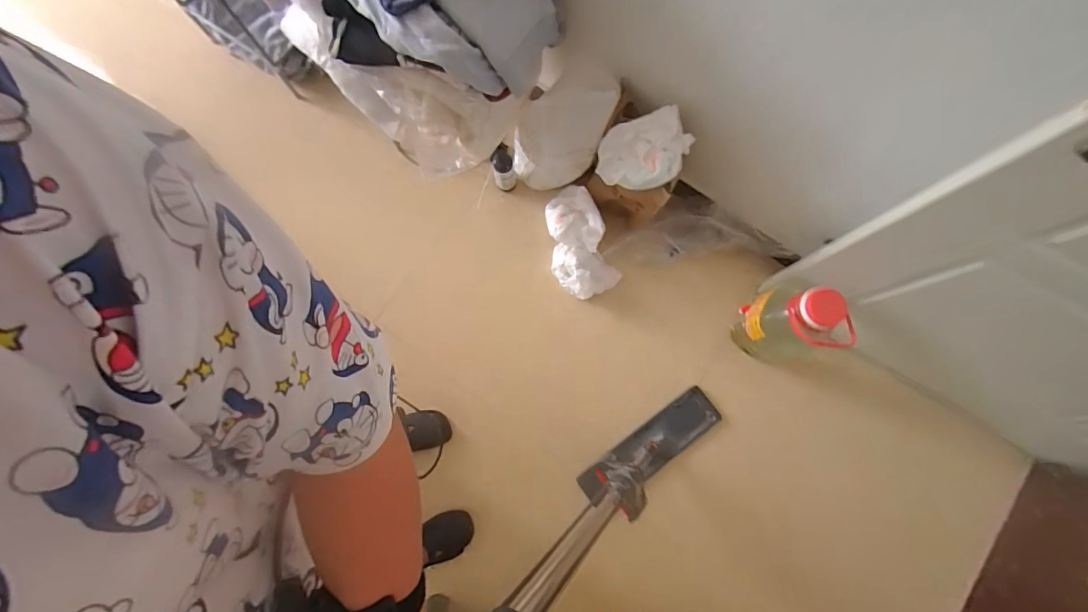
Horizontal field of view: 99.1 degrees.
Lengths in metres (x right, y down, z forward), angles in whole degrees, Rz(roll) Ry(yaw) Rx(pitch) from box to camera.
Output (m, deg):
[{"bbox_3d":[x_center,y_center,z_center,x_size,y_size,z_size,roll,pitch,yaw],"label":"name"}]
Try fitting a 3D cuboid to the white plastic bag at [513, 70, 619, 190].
[{"bbox_3d":[0.050,-0.456,1.269,0.263,0.292,0.187,-14,78,-1],"label":"white plastic bag"}]

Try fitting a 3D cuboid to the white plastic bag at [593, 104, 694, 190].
[{"bbox_3d":[0.232,-0.347,1.070,0.203,0.095,0.169,-13,78,-1],"label":"white plastic bag"}]

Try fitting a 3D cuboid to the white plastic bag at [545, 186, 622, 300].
[{"bbox_3d":[0.094,-0.181,1.312,0.174,0.104,0.327,-18,79,-2],"label":"white plastic bag"}]

